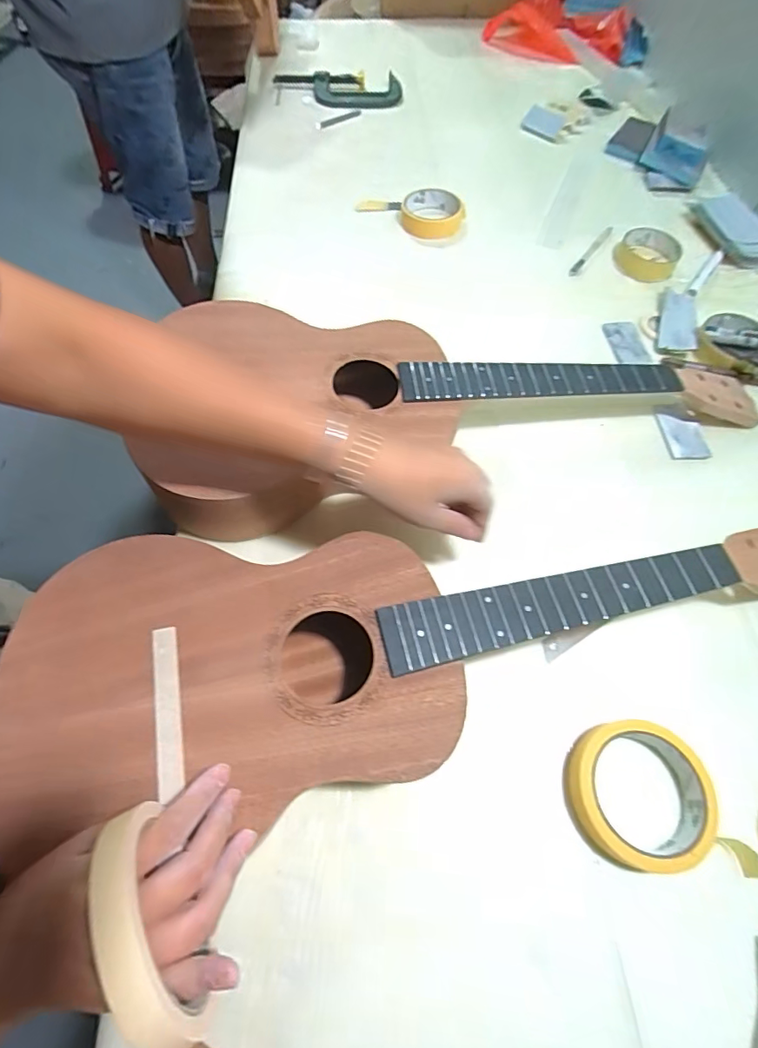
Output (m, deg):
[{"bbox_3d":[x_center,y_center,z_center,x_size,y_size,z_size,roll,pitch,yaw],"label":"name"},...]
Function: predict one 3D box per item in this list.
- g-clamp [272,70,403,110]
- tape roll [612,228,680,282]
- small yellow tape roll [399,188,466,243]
[{"bbox_3d":[-0.072,-0.789,0.878,0.233,0.021,0.119,10,61,4],"label":"g-clamp"},{"bbox_3d":[0.355,-0.359,0.645,0.076,0.021,0.077,0,63,0],"label":"tape roll"},{"bbox_3d":[0.075,-0.437,0.685,0.091,0.035,0.070,14,64,7],"label":"small yellow tape roll"}]

